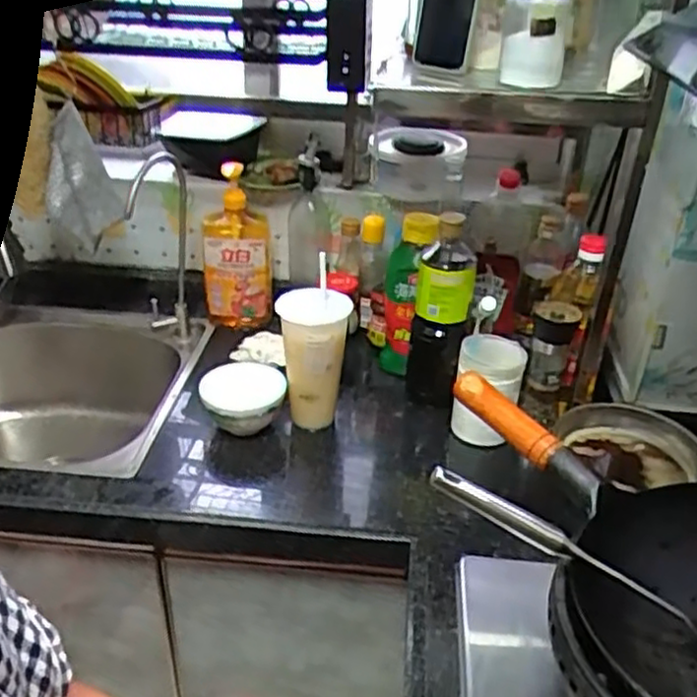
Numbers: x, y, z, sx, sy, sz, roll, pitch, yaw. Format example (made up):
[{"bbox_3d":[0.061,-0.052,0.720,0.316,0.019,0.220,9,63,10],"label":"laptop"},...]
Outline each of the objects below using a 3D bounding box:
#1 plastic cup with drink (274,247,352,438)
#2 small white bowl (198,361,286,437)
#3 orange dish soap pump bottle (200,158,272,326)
[{"bbox_3d":[-0.044,0.013,0.953,0.092,0.183,0.094,0,33,-1],"label":"plastic cup with drink"},{"bbox_3d":[-0.140,0.071,0.963,0.106,0.074,0.106,0,33,0],"label":"small white bowl"},{"bbox_3d":[-0.182,-0.159,1.155,0.106,0.250,0.069,-8,34,-13],"label":"orange dish soap pump bottle"}]

